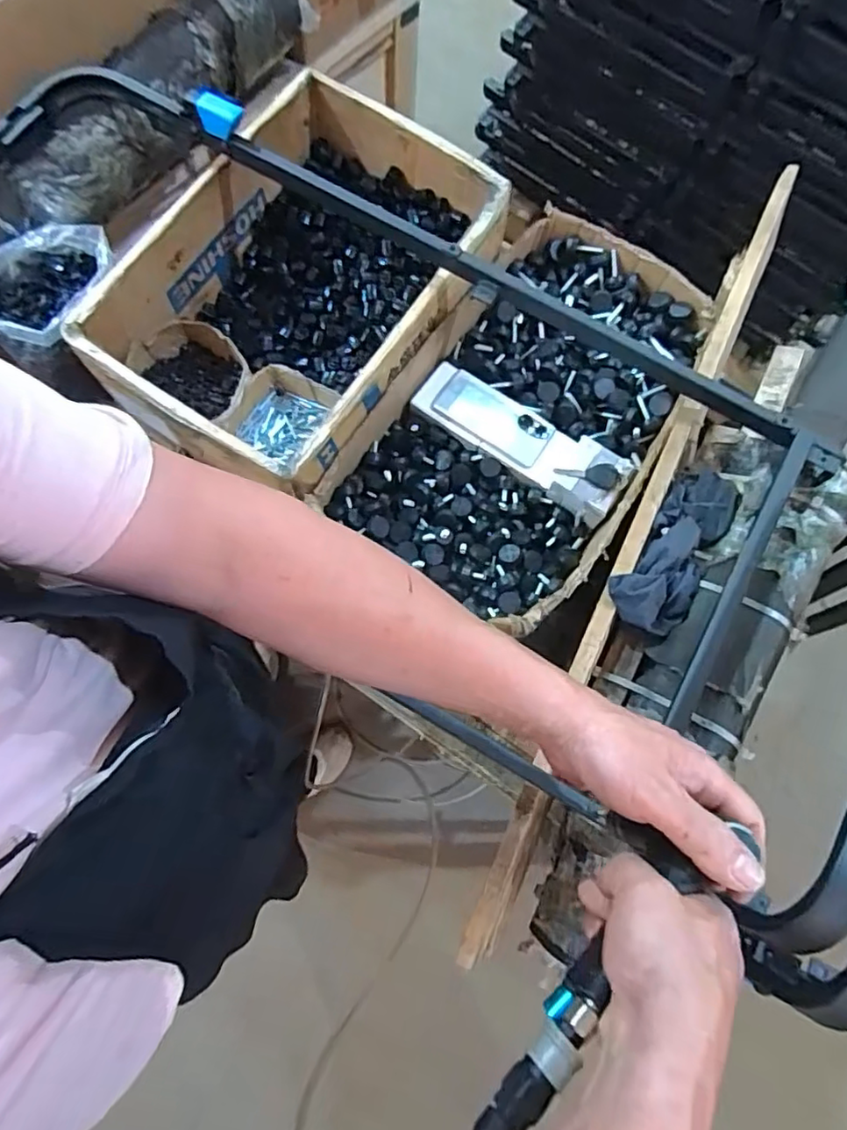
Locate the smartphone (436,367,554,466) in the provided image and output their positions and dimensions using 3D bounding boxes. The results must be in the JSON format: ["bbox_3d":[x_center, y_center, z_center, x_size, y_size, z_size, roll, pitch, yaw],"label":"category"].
[{"bbox_3d":[0.097,-0.203,0.836,0.165,0.009,0.074,35,80,9],"label":"smartphone"}]

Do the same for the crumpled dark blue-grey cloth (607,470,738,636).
[{"bbox_3d":[0.298,-0.022,0.695,0.086,0.056,0.229,37,77,8],"label":"crumpled dark blue-grey cloth"}]

